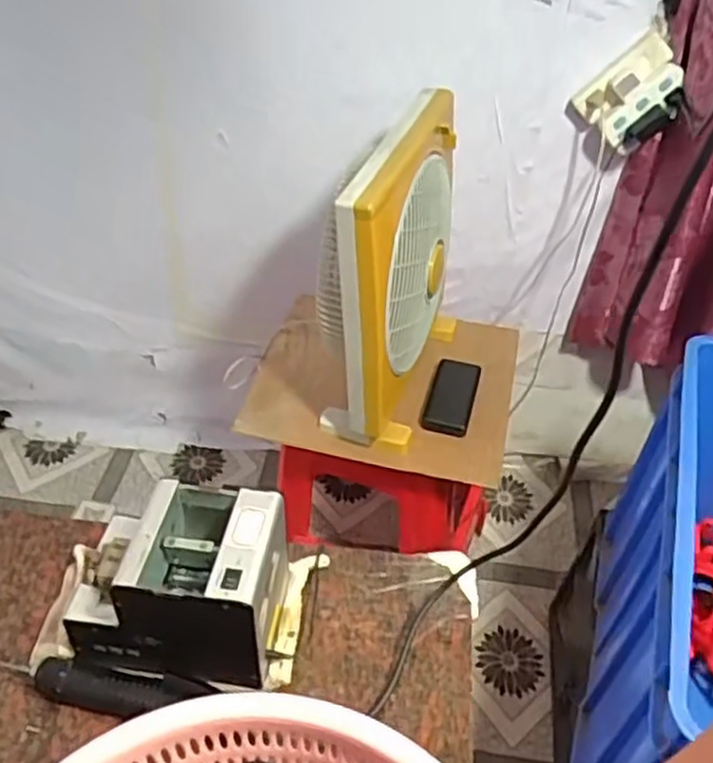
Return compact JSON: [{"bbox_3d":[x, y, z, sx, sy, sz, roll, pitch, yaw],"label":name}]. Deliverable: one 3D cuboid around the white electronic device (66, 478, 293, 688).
[{"bbox_3d":[-0.164,0.184,0.700,0.179,0.127,0.141,8,39,4],"label":"white electronic device"}]

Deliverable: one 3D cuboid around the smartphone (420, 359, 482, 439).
[{"bbox_3d":[0.157,0.020,1.230,0.077,0.015,0.165,13,40,10],"label":"smartphone"}]

